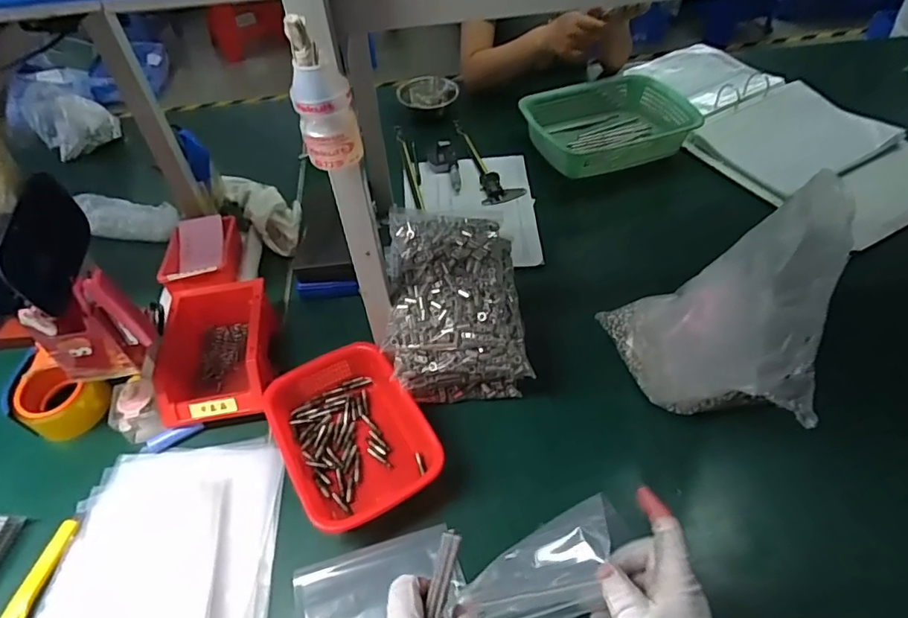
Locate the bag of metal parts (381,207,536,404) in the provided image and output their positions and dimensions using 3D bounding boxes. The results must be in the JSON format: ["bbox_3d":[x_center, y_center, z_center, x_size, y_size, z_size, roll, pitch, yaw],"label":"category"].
[{"bbox_3d":[0.005,-0.001,0.714,0.156,0.144,0.216,-3,49,2],"label":"bag of metal parts"}]

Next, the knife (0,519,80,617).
[{"bbox_3d":[-0.444,0.285,0.584,0.022,0.010,0.114,8,51,11],"label":"knife"}]

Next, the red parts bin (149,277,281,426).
[{"bbox_3d":[-0.306,0.054,0.715,0.127,0.069,0.184,-11,50,-5],"label":"red parts bin"}]

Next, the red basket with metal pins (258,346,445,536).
[{"bbox_3d":[-0.123,0.144,0.645,0.156,0.049,0.214,-26,53,-17],"label":"red basket with metal pins"}]

